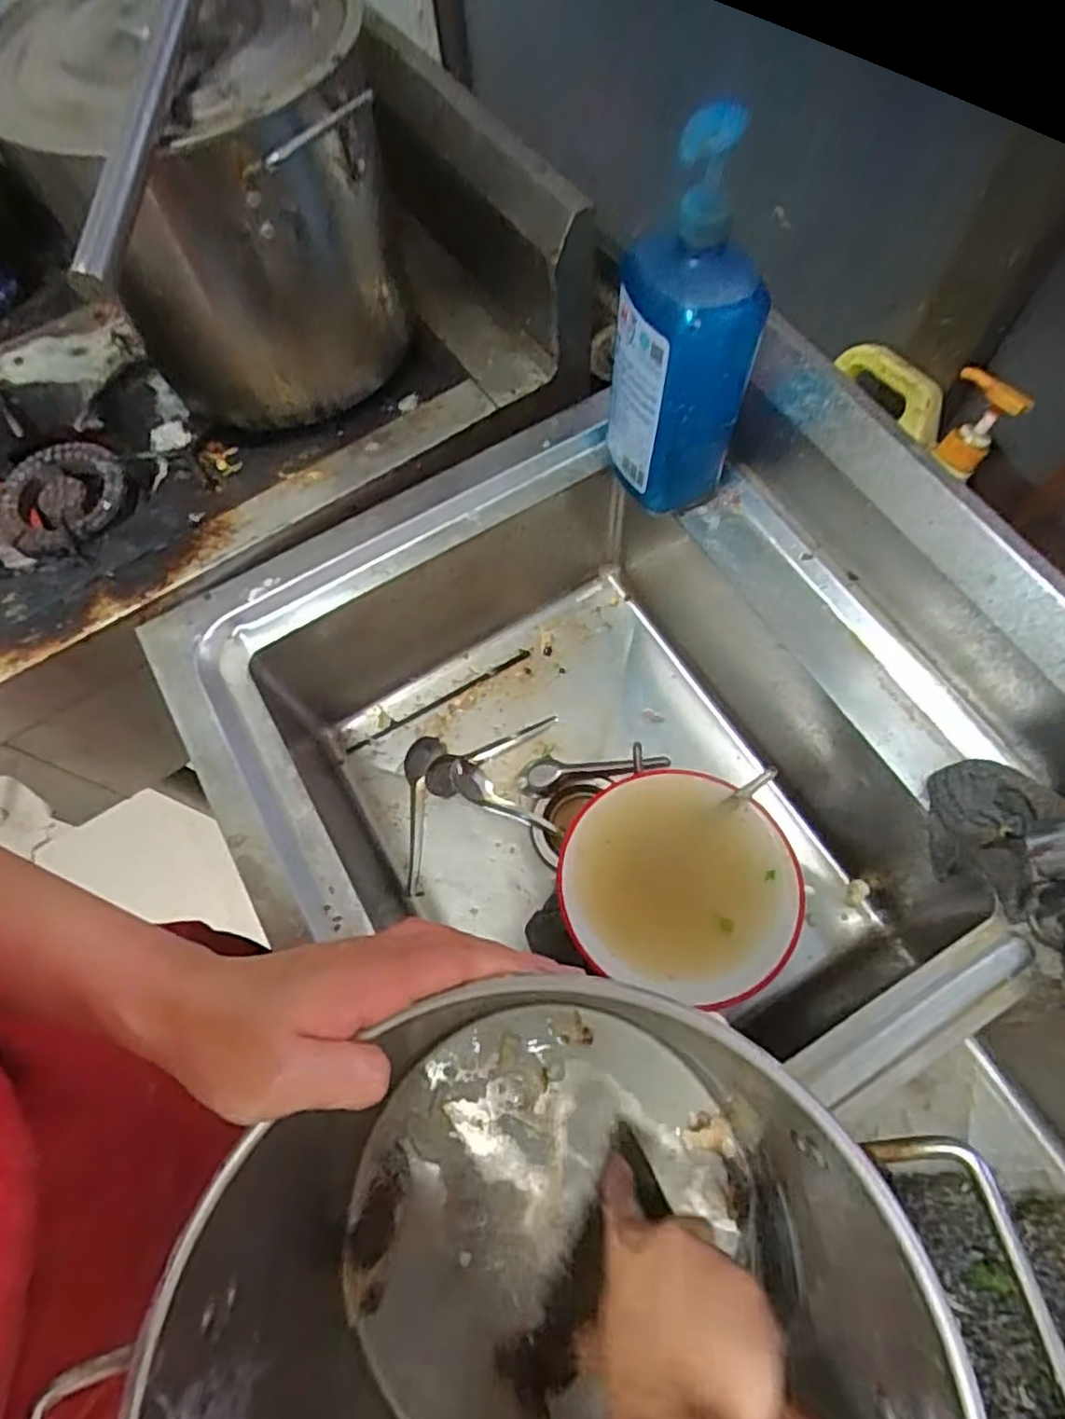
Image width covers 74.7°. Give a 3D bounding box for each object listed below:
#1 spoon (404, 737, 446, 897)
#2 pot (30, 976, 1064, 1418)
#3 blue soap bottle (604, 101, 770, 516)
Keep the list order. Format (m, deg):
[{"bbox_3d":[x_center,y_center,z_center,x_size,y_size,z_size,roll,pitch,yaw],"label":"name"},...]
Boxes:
[{"bbox_3d":[-0.125,0.115,0.765,0.039,0.015,0.168,4,81,5],"label":"spoon"},{"bbox_3d":[0.006,0.280,0.333,0.297,0.244,0.260,17,68,10],"label":"pot"},{"bbox_3d":[0.115,-0.275,0.536,0.098,0.295,0.073,-8,68,0],"label":"blue soap bottle"}]

